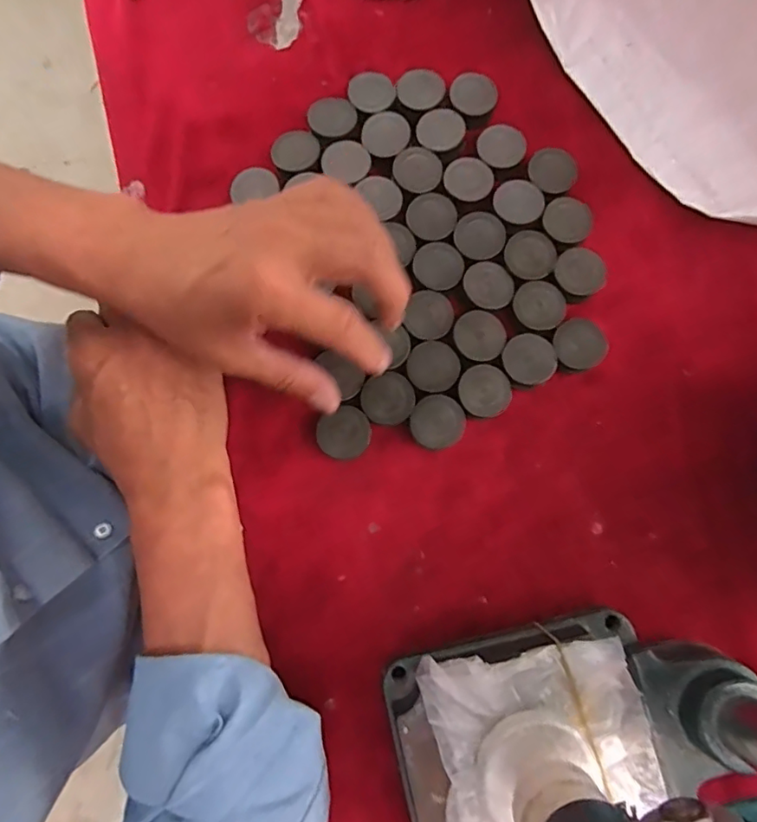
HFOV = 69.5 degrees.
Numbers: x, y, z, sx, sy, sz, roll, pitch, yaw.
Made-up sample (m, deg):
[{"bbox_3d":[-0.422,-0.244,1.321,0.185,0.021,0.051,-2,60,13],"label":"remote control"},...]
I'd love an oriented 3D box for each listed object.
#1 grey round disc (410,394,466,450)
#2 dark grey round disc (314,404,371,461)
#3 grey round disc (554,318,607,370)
[{"bbox_3d":[0.036,0.007,0.334,0.031,0.019,0.032,0,79,1],"label":"grey round disc"},{"bbox_3d":[-0.020,0.015,0.334,0.032,0.016,0.028,-30,80,-4],"label":"dark grey round disc"},{"bbox_3d":[0.125,-0.040,0.345,0.031,0.018,0.031,0,79,1],"label":"grey round disc"}]

